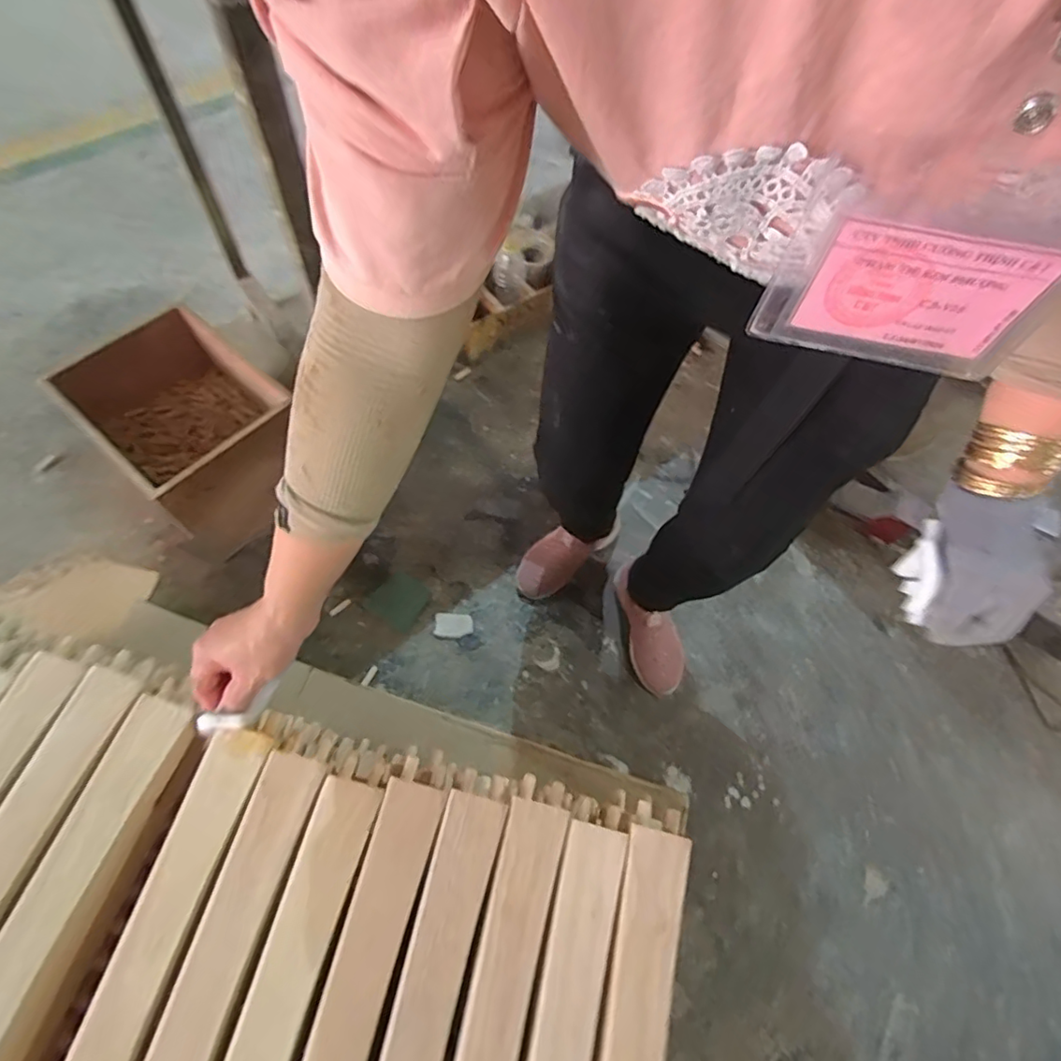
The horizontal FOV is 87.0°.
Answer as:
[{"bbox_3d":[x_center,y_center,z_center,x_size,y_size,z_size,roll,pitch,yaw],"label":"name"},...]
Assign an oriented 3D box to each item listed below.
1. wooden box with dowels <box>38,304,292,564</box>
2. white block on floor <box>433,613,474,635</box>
[{"bbox_3d":[-0.589,-0.166,1.012,0.267,0.247,0.329,-41,73,-21],"label":"wooden box with dowels"},{"bbox_3d":[-0.138,0.169,1.007,0.067,0.004,0.042,4,63,-2],"label":"white block on floor"}]

